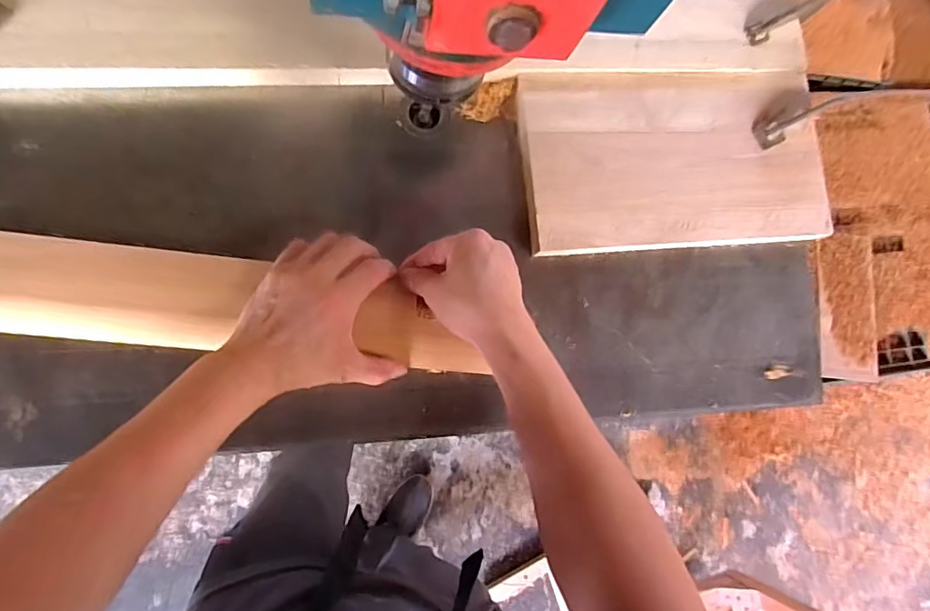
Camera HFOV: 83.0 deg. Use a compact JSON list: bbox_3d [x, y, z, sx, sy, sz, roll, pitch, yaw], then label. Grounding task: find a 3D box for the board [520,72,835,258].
[{"bbox_3d":[0.213,-0.145,0.519,0.313,0.022,0.175,-4,84,-11],"label":"board"}]

